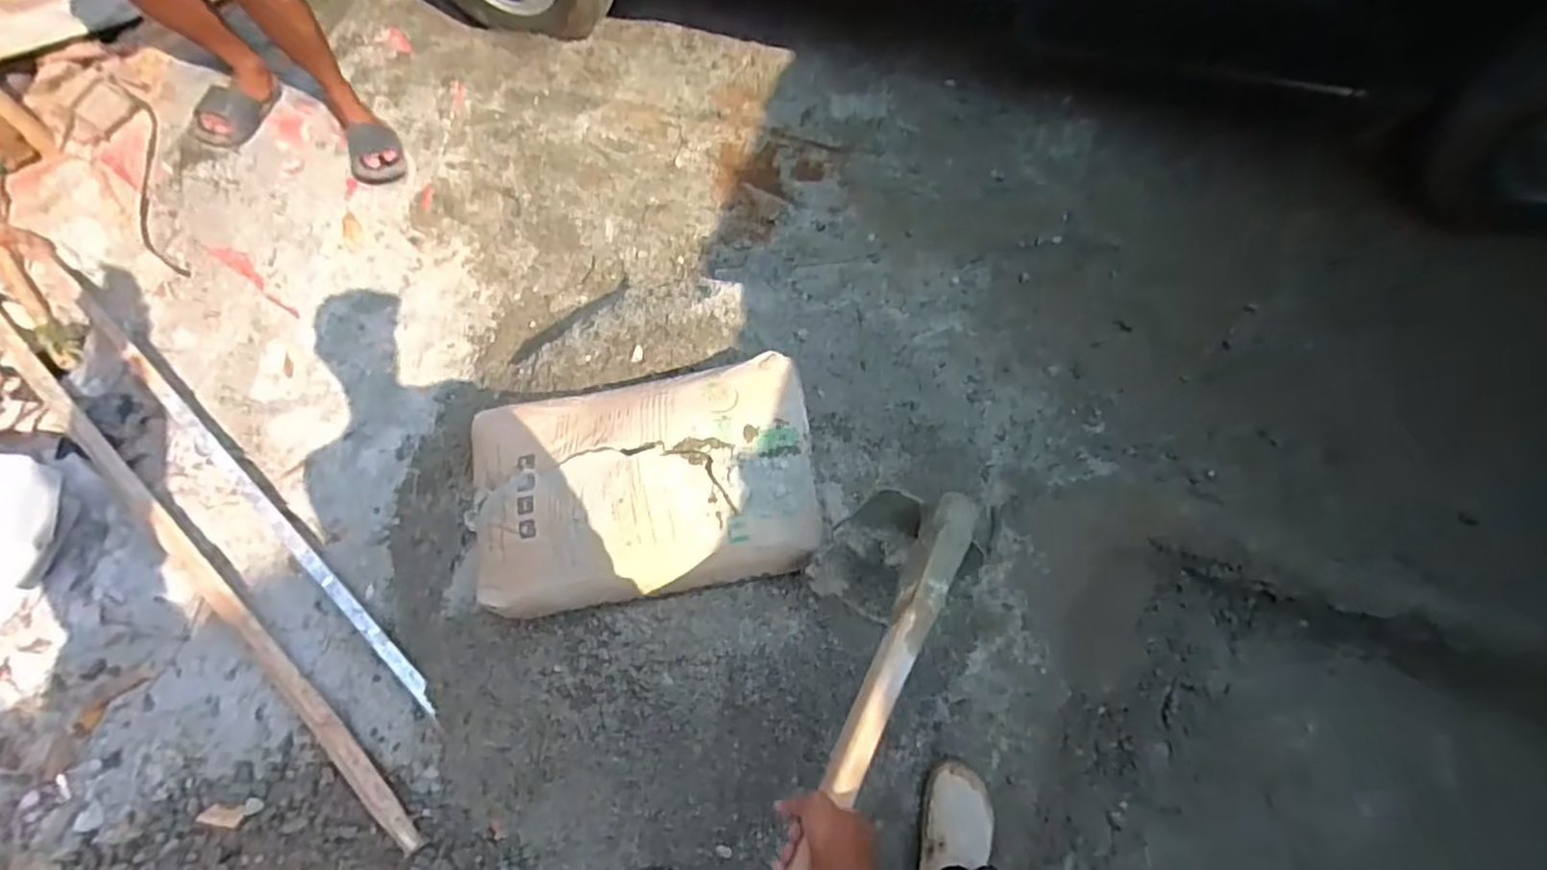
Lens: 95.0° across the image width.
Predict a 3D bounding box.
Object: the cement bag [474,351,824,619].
[{"bbox_3d":[-0.218,0.074,1.171,0.574,0.119,0.366,-9,69,-3],"label":"cement bag"}]

